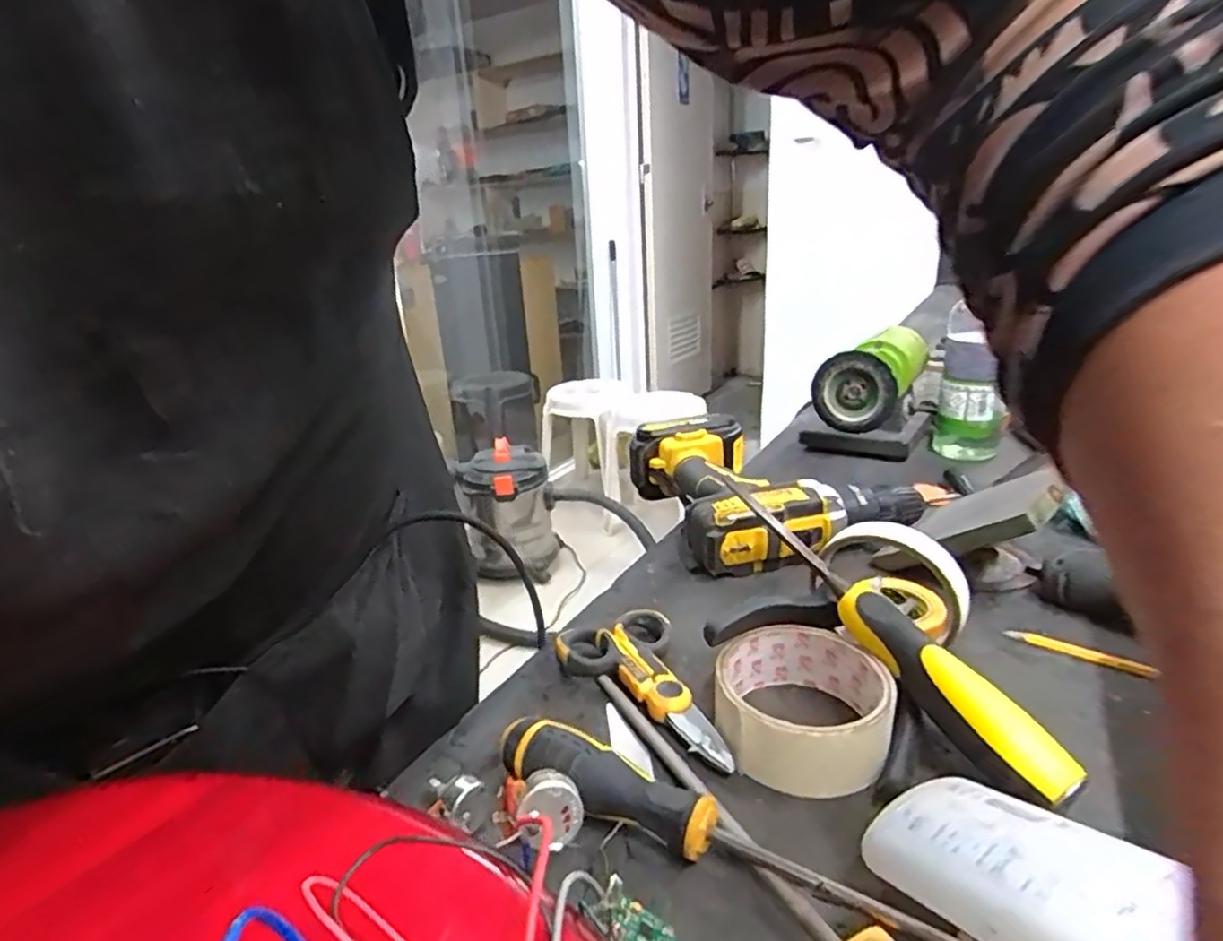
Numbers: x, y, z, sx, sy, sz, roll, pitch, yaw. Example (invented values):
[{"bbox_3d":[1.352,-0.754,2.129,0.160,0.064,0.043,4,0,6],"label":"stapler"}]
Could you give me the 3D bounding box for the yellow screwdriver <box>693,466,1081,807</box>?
[{"bbox_3d":[0.135,0.071,0.369,0.028,0.026,0.252,-11,36,-25],"label":"yellow screwdriver"}]

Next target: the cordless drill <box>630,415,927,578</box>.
[{"bbox_3d":[0.134,0.011,0.583,0.187,0.066,0.199,-6,21,-14],"label":"cordless drill"}]

